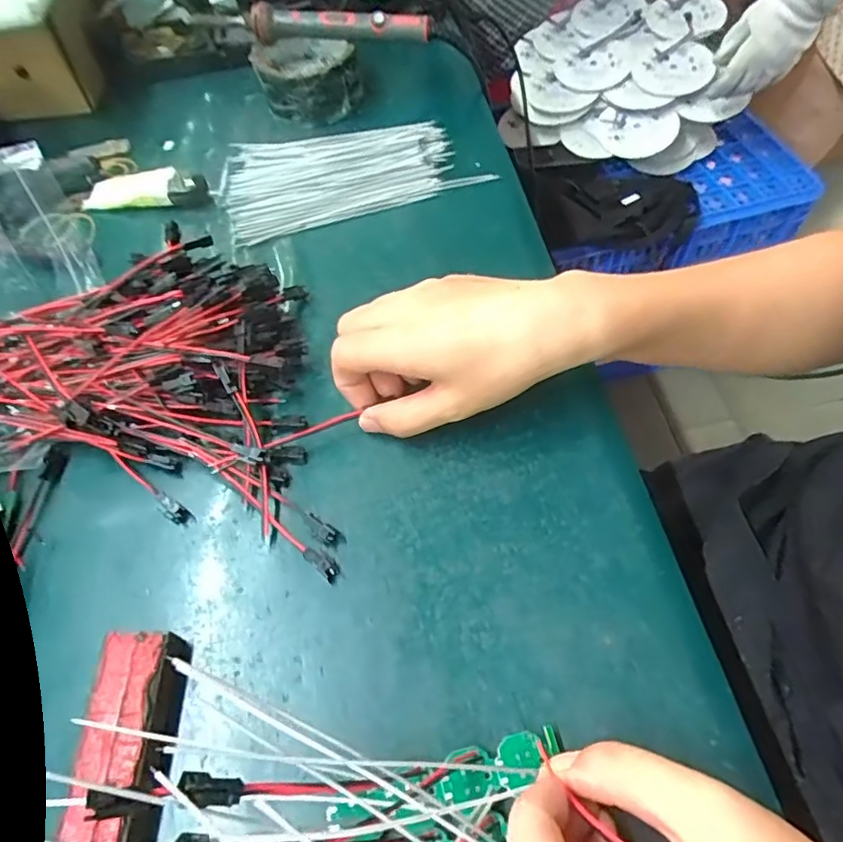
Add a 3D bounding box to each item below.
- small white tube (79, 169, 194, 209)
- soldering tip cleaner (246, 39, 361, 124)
[{"bbox_3d":[-0.209,-0.169,0.441,0.080,0.025,0.021,0,57,4],"label":"small white tube"},{"bbox_3d":[-0.094,-0.282,0.484,0.075,0.041,0.070,-17,58,-6],"label":"soldering tip cleaner"}]

